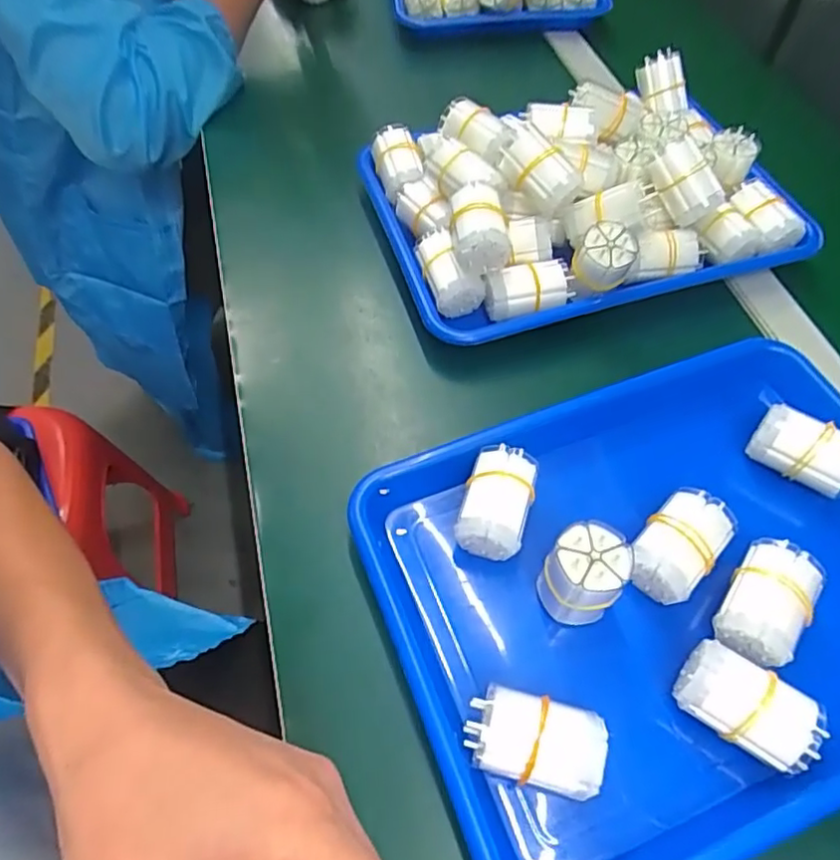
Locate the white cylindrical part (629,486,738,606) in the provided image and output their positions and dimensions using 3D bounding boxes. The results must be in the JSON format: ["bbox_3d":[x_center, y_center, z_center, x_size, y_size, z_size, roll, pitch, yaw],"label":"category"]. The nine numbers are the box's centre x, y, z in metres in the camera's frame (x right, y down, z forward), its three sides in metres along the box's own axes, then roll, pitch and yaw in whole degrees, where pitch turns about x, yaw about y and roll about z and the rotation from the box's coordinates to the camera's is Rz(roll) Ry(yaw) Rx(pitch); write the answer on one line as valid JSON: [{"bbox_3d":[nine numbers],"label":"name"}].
[{"bbox_3d":[0.148,0.068,0.359,0.040,0.042,0.058,35,64,18],"label":"white cylindrical part"}]

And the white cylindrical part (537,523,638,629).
[{"bbox_3d":[0.089,0.082,0.342,0.038,0.065,0.039,1,58,-1],"label":"white cylindrical part"}]

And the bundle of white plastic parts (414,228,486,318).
[{"bbox_3d":[0.021,-0.119,0.472,0.035,0.043,0.055,-21,61,-14],"label":"bundle of white plastic parts"}]

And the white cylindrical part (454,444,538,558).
[{"bbox_3d":[0.047,0.045,0.377,0.038,0.044,0.060,17,59,9],"label":"white cylindrical part"}]

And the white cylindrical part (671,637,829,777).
[{"bbox_3d":[0.164,0.141,0.315,0.064,0.041,0.038,32,63,17],"label":"white cylindrical part"}]

